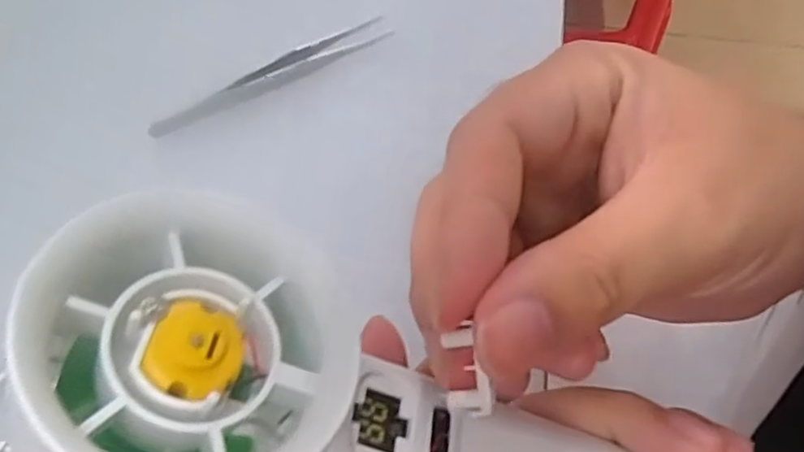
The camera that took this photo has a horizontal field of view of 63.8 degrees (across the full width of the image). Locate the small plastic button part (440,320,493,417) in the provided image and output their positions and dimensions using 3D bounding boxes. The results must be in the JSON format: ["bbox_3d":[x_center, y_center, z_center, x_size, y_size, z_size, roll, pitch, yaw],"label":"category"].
[{"bbox_3d":[0.013,0.030,0.131,0.008,0.004,0.018,-6,76,-2],"label":"small plastic button part"}]

